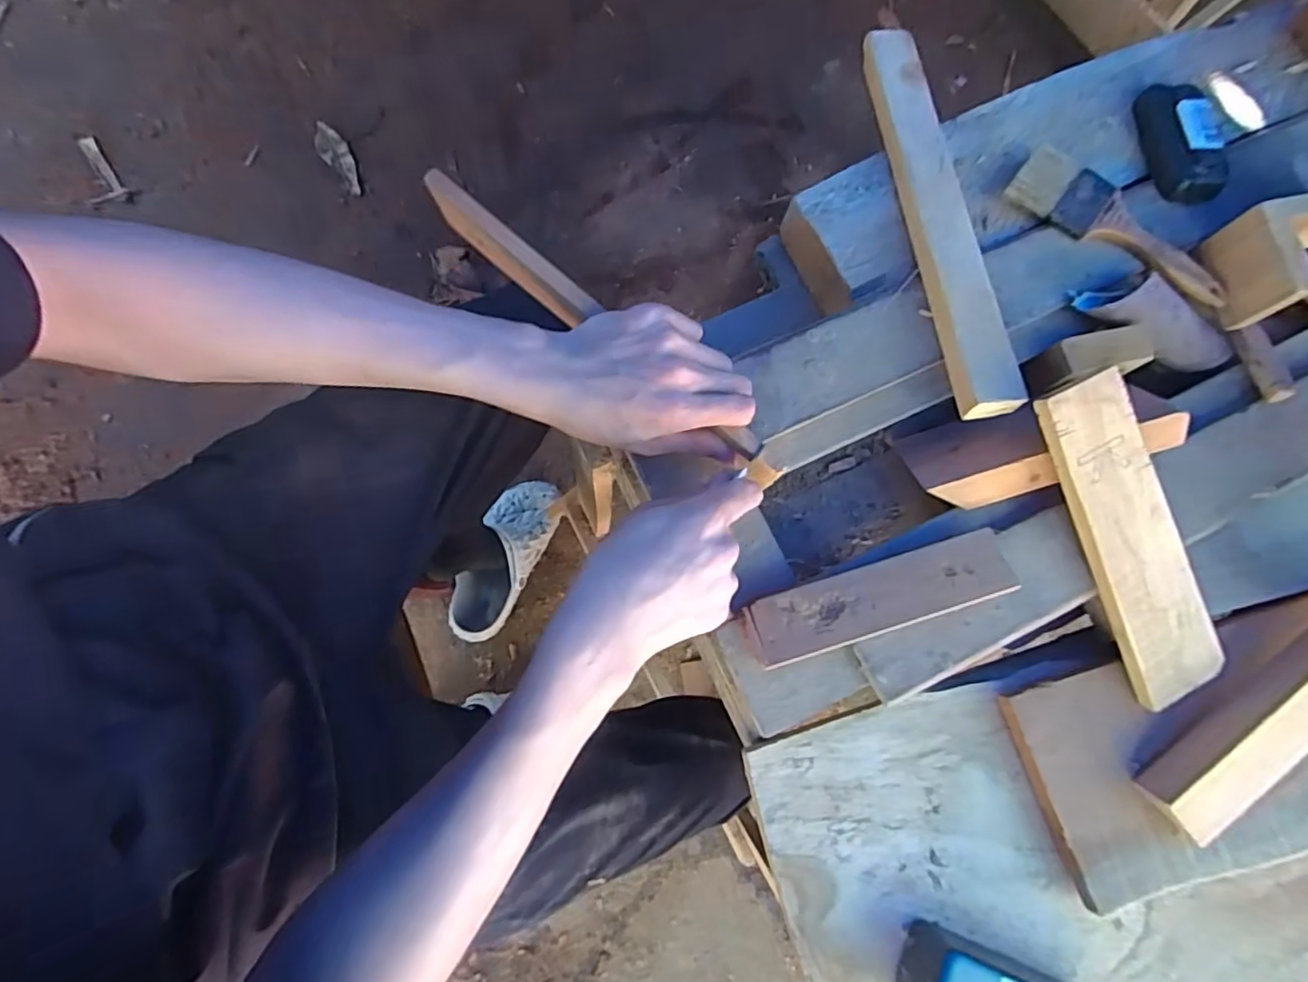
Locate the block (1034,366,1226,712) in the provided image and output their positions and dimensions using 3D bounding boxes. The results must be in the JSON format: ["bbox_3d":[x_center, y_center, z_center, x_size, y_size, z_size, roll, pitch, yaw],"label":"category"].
[{"bbox_3d":[0.332,0.036,0.436,0.068,0.014,0.241,-27,99,-6],"label":"block"}]

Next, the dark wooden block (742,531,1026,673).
[{"bbox_3d":[0.154,0.073,0.428,0.183,0.014,0.045,-17,79,-7],"label":"dark wooden block"}]

